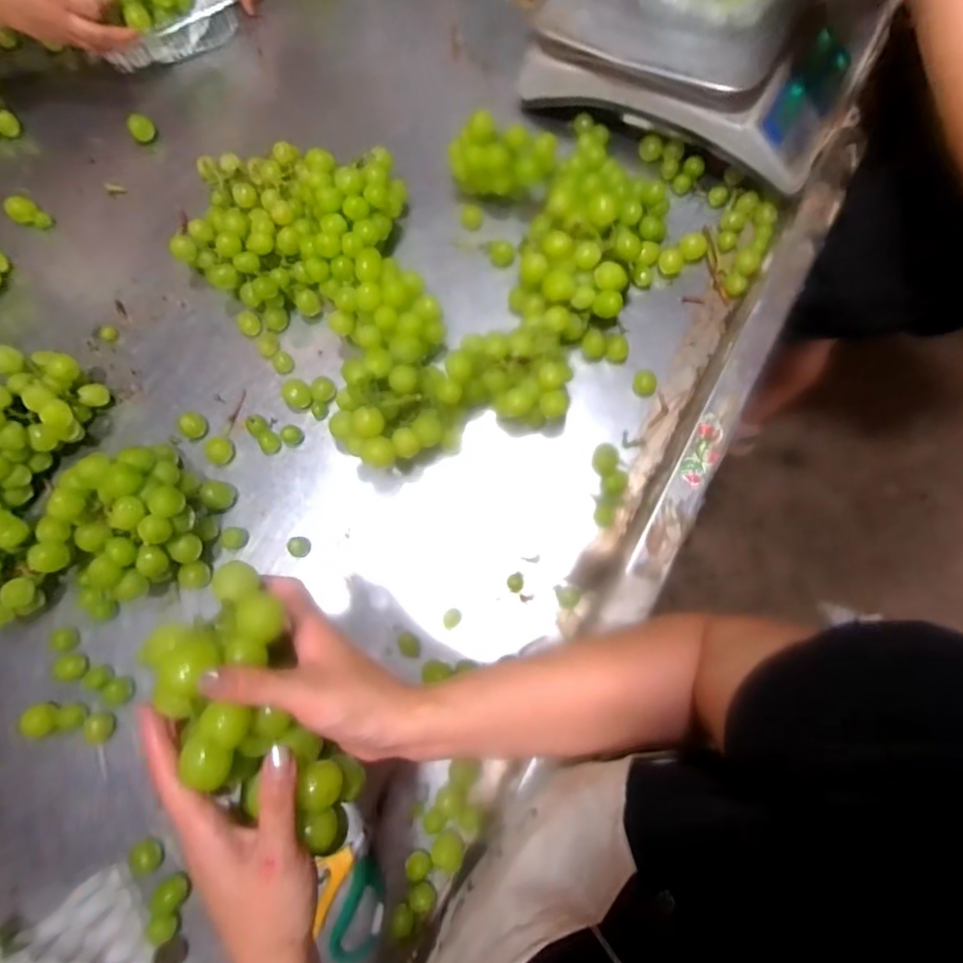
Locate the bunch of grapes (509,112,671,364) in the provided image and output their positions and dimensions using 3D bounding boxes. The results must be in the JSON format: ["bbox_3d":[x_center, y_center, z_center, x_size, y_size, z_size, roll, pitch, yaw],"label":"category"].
[{"bbox_3d":[0.115,-0.241,0.583,0.138,0.088,0.236,22,78,6],"label":"bunch of grapes"}]

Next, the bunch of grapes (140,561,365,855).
[{"bbox_3d":[-0.131,0.145,0.326,0.065,0.075,0.175,-29,95,-6],"label":"bunch of grapes"}]

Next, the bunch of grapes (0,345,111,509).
[{"bbox_3d":[-0.464,-0.052,0.570,0.117,0.082,0.175,9,77,3],"label":"bunch of grapes"}]

